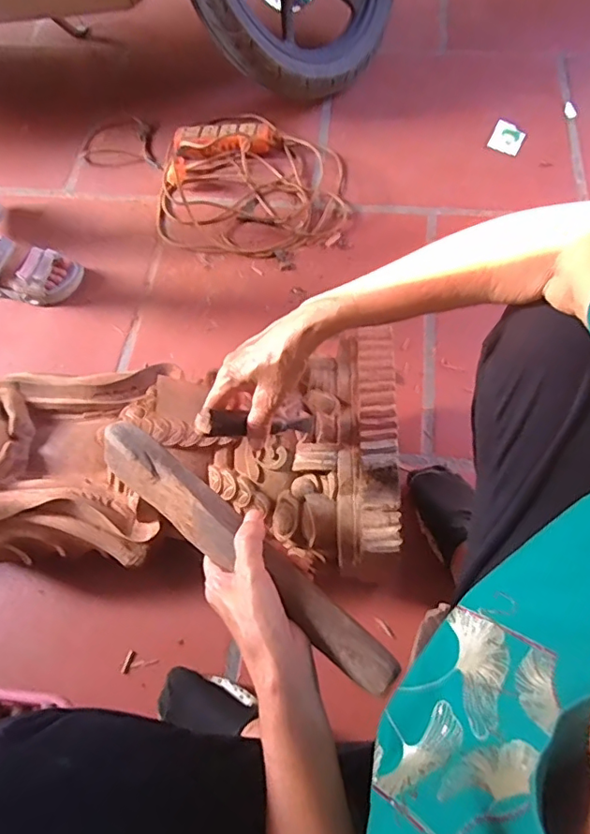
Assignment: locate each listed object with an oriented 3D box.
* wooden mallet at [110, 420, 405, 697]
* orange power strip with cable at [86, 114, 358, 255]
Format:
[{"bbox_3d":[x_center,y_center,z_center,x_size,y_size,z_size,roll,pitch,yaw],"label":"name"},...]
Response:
[{"bbox_3d":[-0.053,0.105,0.444,0.322,0.029,0.044,34,72,23],"label":"wooden mallet"},{"bbox_3d":[-0.167,-0.488,1.037,0.586,0.053,0.350,27,70,14],"label":"orange power strip with cable"}]

